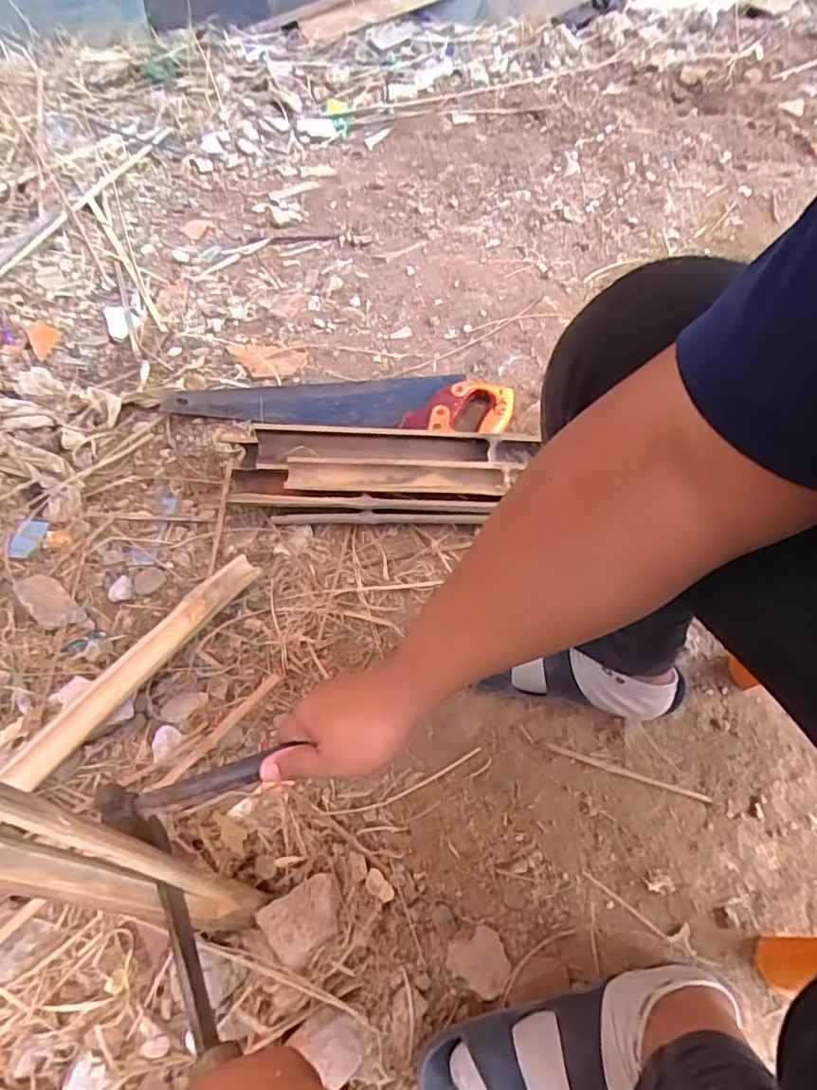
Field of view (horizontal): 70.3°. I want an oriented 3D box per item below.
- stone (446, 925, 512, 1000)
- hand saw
[{"bbox_3d":[0.065,0.381,0.527,0.051,0.026,0.053,-1,60,2],"label":"stone"},{"bbox_3d":[-0.117,-0.222,0.869,0.505,0.039,0.127,-1,60,2],"label":"hand saw"}]

